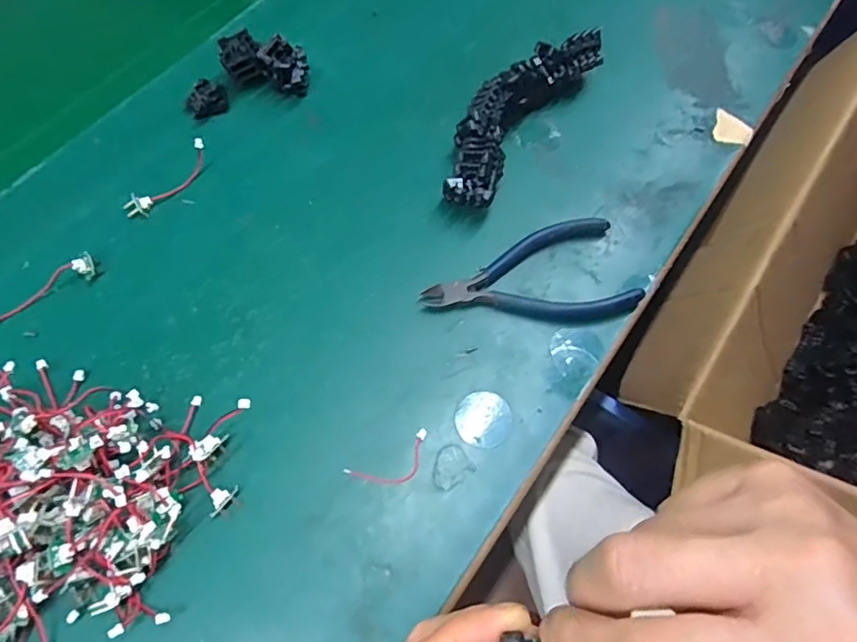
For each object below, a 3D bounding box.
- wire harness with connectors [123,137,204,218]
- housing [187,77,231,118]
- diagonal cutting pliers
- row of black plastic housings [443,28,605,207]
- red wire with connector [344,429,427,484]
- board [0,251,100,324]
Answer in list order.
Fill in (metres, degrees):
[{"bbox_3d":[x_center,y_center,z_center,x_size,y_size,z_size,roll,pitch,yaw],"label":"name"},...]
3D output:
[{"bbox_3d":[-0.161,-0.088,0.349,0.017,0.006,0.066,35,69,14],"label":"wire harness with connectors"},{"bbox_3d":[-0.143,-0.145,0.363,0.024,0.013,0.022,-23,67,-12],"label":"housing"},{"bbox_3d":[0.055,-0.023,0.320,0.117,0.010,0.060,-10,65,-6],"label":"diagonal cutting pliers"},{"bbox_3d":[0.056,-0.134,0.365,0.048,0.032,0.159,32,68,13],"label":"row of black plastic housings"},{"bbox_3d":[-0.017,0.070,0.274,0.043,0.004,0.019,-26,68,-13],"label":"red wire with connector"},{"bbox_3d":[-0.216,-0.018,0.311,0.062,0.011,0.015,-28,68,-14],"label":"board"}]

